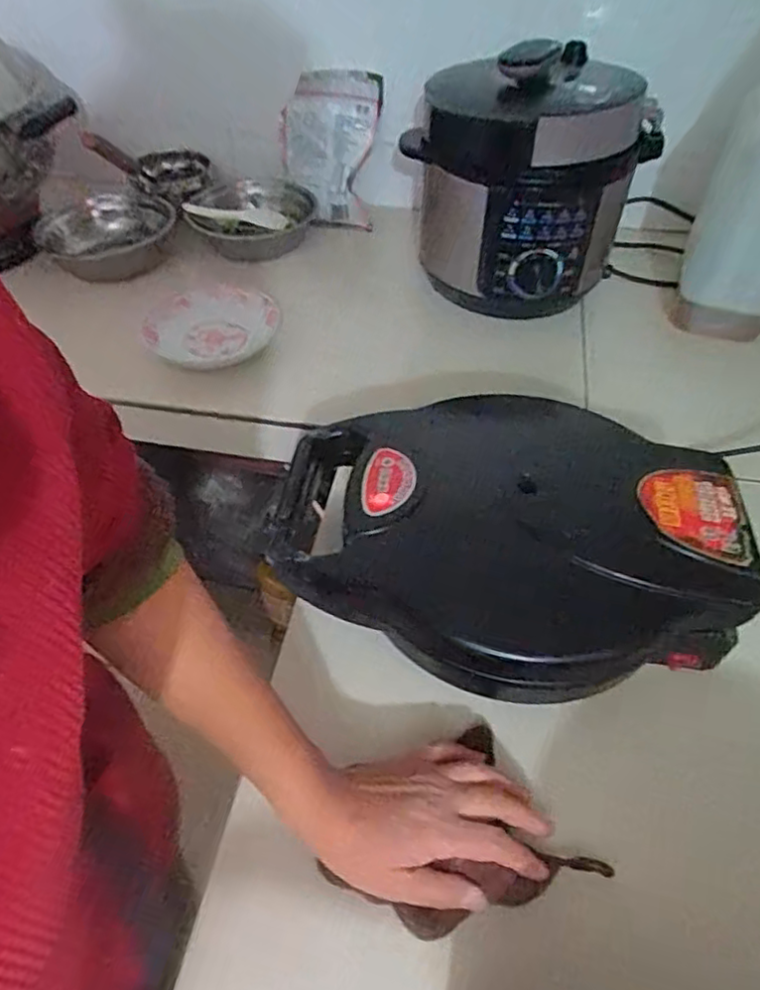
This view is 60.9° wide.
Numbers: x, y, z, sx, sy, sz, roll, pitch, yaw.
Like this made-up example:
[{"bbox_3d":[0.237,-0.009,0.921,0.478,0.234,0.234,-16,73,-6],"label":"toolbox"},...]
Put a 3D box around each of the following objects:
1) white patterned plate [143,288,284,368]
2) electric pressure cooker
[{"bbox_3d":[-0.221,-0.226,0.854,0.171,0.020,0.153,-30,55,-25],"label":"white patterned plate"},{"bbox_3d":[0.190,-0.405,0.859,0.293,0.298,0.259,12,49,10],"label":"electric pressure cooker"}]

